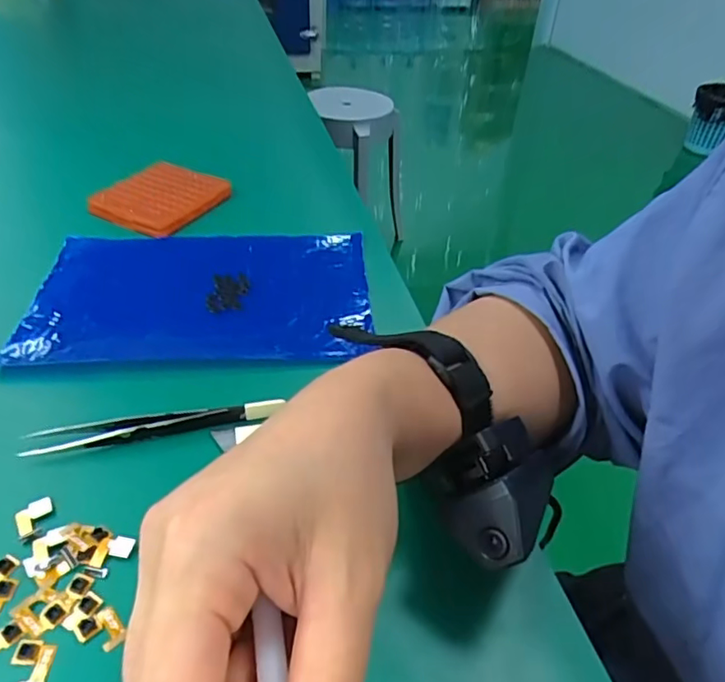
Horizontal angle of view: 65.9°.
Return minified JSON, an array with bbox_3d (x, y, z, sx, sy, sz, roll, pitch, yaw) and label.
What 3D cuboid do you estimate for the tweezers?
[{"bbox_3d":[-0.105,0.044,0.291,0.125,0.012,0.014,-8,42,-11],"label":"tweezers"}]

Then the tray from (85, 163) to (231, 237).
[{"bbox_3d":[-0.168,-0.122,0.470,0.090,0.012,0.082,20,45,20],"label":"tray"}]

